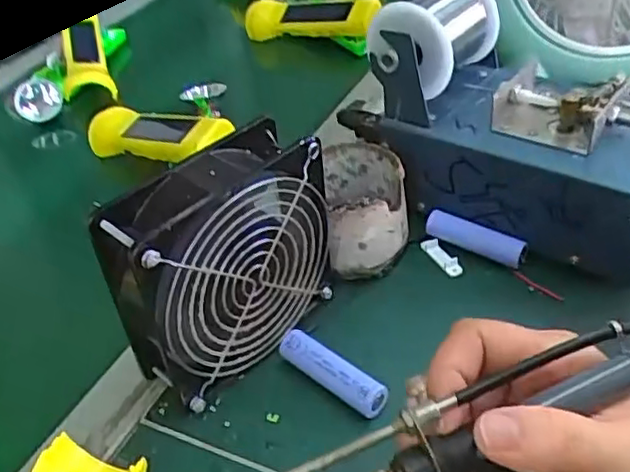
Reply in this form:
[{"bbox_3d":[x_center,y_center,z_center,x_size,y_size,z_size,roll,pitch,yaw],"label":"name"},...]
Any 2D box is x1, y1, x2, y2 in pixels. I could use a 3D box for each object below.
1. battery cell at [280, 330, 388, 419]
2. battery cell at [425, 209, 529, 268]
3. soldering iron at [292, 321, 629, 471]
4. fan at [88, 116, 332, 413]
[{"bbox_3d":[0.009,0.074,0.355,0.066,0.018,0.016,29,51,35],"label":"battery cell"},{"bbox_3d":[0.104,0.002,0.429,0.067,0.019,0.017,17,44,26],"label":"battery cell"},{"bbox_3d":[0.063,0.065,0.243,0.208,0.022,0.027,-22,41,-8],"label":"soldering iron"},{"bbox_3d":[-0.050,0.017,0.352,0.046,0.121,0.120,28,50,35],"label":"fan"}]

